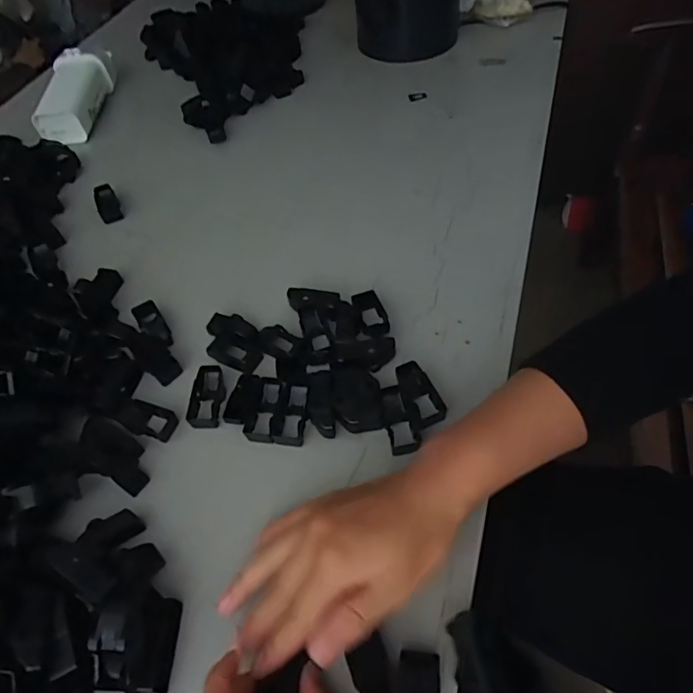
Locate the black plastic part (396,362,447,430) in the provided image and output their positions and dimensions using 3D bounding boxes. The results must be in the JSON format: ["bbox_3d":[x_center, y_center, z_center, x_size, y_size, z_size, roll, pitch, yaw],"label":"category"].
[{"bbox_3d":[0.056,0.036,0.399,0.025,0.015,0.051,-17,54,-8],"label":"black plastic part"}]

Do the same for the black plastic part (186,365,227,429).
[{"bbox_3d":[-0.113,0.041,0.422,0.025,0.015,0.052,0,53,5],"label":"black plastic part"}]

